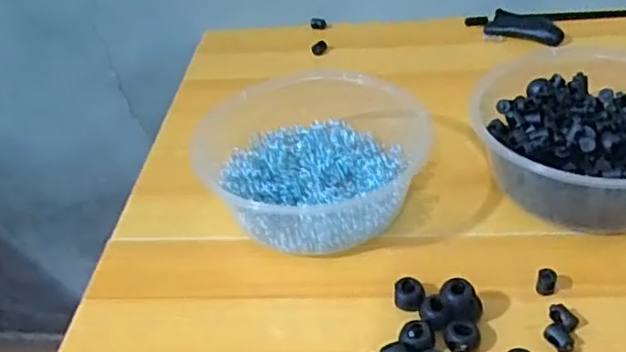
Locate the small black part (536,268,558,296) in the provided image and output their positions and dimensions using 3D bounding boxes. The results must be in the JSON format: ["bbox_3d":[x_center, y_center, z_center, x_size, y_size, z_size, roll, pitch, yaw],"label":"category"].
[{"bbox_3d":[0.124,0.056,0.338,0.009,0.013,0.010,13,43,23],"label":"small black part"}]

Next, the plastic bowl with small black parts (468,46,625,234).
[{"bbox_3d":[0.172,-0.030,0.405,0.133,0.060,0.144,-4,39,3],"label":"plastic bowl with small black parts"}]

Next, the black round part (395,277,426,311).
[{"bbox_3d":[0.051,0.063,0.339,0.015,0.011,0.015,-4,39,3],"label":"black round part"}]

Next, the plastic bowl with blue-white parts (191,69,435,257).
[{"bbox_3d":[0.002,-0.012,0.411,0.127,0.057,0.126,-4,39,3],"label":"plastic bowl with blue-white parts"}]

